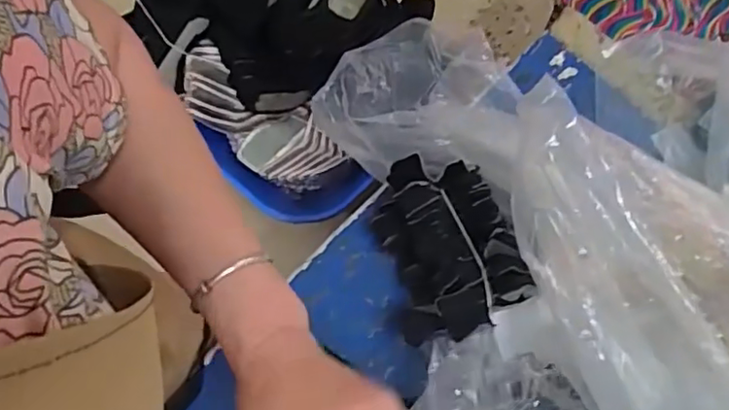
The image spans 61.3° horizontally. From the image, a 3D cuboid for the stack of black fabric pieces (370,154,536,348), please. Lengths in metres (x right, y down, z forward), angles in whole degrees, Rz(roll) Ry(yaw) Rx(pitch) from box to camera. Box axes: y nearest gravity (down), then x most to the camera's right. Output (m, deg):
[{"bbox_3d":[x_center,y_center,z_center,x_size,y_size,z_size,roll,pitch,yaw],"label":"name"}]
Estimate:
[{"bbox_3d":[0.067,0.035,0.536,0.100,0.087,0.153,-18,75,-4],"label":"stack of black fabric pieces"}]

